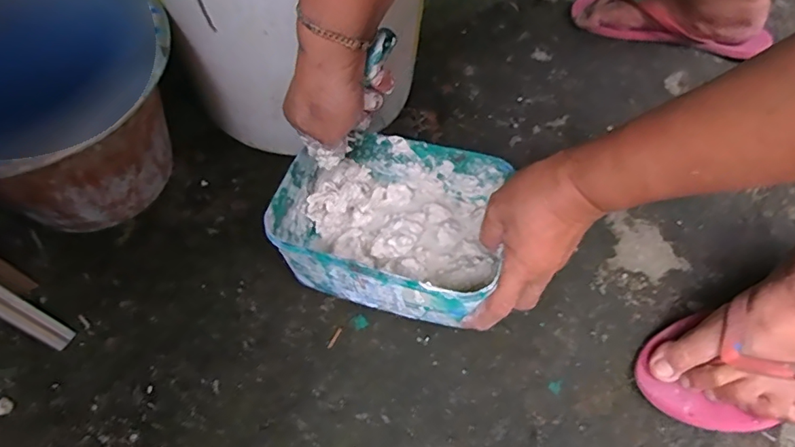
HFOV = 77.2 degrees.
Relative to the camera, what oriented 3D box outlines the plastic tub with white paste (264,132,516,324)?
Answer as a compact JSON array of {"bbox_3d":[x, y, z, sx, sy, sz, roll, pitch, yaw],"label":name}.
[{"bbox_3d":[-0.007,-0.001,0.441,0.187,0.090,0.137,16,57,14],"label":"plastic tub with white paste"}]

